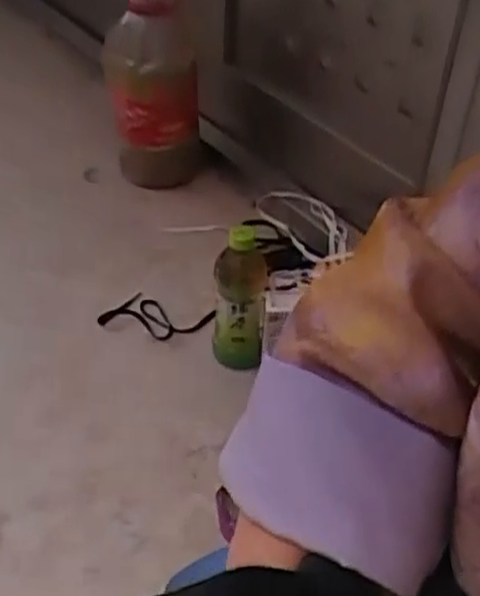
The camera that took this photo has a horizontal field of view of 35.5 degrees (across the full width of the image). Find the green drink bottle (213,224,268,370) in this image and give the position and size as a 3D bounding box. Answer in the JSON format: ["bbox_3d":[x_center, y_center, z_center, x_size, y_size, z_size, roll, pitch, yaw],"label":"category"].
[{"bbox_3d":[0.000,-0.004,1.097,0.076,0.249,0.081,4,41,0],"label":"green drink bottle"}]

